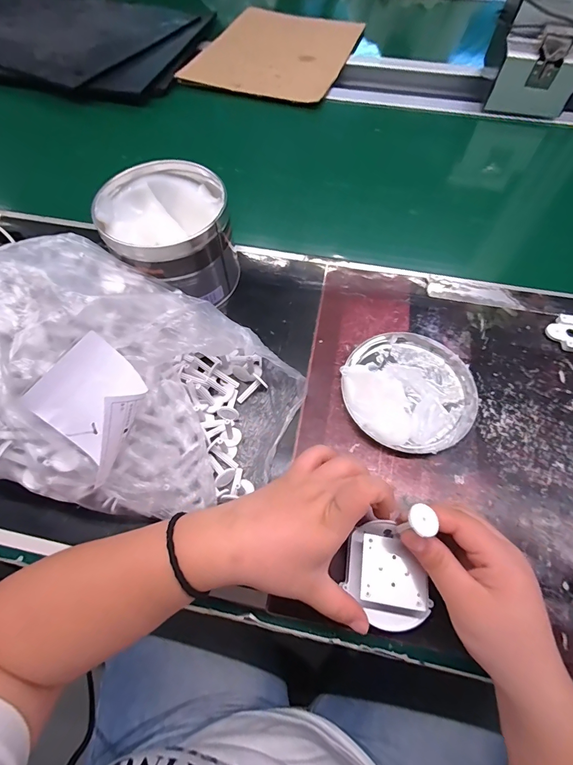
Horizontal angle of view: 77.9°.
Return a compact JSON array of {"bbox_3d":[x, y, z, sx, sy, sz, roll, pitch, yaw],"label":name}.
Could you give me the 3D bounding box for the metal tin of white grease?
[{"bbox_3d":[-0.122,-0.150,0.384,0.119,0.100,0.117,0,63,0],"label":"metal tin of white grease"}]

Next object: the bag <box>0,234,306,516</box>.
[{"bbox_3d":[-0.142,-0.001,0.300,0.277,0.115,0.204,18,64,9],"label":"bag"}]

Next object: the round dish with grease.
[{"bbox_3d":[0.121,0.005,0.350,0.126,0.022,0.126,0,63,0],"label":"round dish with grease"}]

